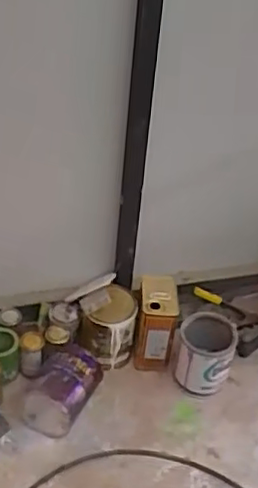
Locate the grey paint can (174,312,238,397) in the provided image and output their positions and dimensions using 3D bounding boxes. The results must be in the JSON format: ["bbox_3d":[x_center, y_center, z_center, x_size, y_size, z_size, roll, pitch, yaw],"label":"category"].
[{"bbox_3d":[0.226,0.322,1.938,0.172,0.188,0.191,15,39,11],"label":"grey paint can"}]

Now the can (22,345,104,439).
[{"bbox_3d":[-0.184,0.408,1.837,0.159,0.166,0.242,21,41,18],"label":"can"}]

